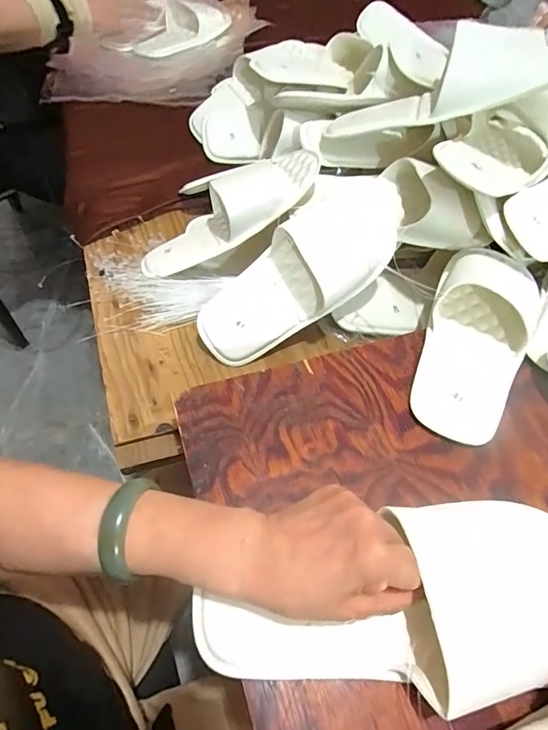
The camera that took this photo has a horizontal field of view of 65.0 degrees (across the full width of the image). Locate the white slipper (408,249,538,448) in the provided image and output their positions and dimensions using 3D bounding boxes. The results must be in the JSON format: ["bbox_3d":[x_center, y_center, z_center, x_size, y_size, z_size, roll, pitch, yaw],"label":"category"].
[{"bbox_3d":[0.196,-0.038,0.411,0.100,0.058,0.230,28,58,14],"label":"white slipper"}]

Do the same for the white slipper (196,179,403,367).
[{"bbox_3d":[0.043,-0.110,0.449,0.278,0.079,0.096,-42,66,-11],"label":"white slipper"}]

